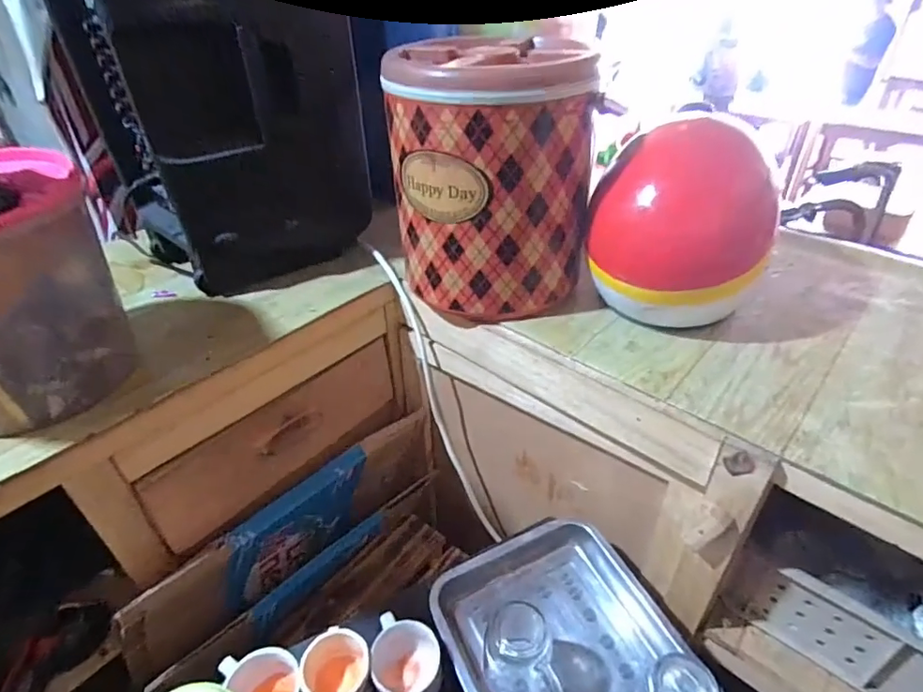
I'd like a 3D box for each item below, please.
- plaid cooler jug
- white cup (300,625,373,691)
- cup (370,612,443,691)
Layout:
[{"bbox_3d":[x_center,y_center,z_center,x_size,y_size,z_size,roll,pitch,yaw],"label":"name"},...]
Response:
[{"bbox_3d":[0.038,-0.224,0.730,0.243,0.313,0.226,-3,36,0],"label":"plaid cooler jug"},{"bbox_3d":[-0.143,0.380,0.614,0.074,0.076,0.088,-19,41,-20],"label":"white cup"},{"bbox_3d":[-0.066,0.381,0.635,0.081,0.066,0.102,-9,39,-8],"label":"cup"}]

